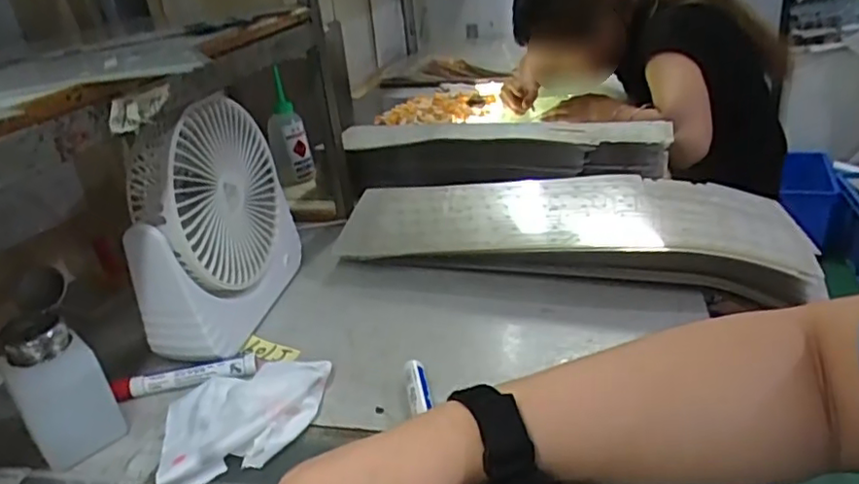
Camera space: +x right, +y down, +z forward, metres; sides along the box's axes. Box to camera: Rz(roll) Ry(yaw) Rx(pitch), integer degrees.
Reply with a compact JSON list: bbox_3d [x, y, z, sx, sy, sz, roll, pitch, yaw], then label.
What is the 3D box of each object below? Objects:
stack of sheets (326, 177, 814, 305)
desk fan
[{"bbox_3d":[0.128,-0.012,0.607,0.432,0.061,0.145,1,27,18],"label":"stack of sheets"},{"bbox_3d":[-0.189,-0.017,0.544,0.070,0.197,0.186,-3,26,9],"label":"desk fan"}]

